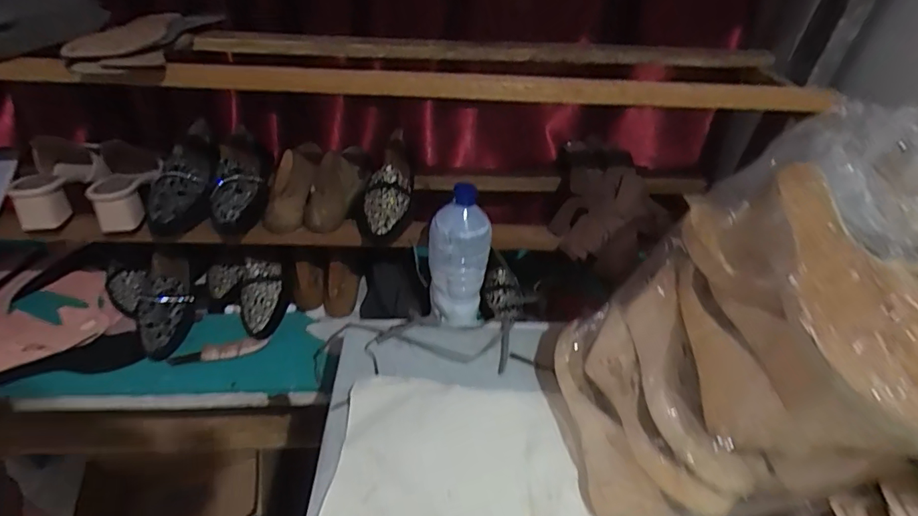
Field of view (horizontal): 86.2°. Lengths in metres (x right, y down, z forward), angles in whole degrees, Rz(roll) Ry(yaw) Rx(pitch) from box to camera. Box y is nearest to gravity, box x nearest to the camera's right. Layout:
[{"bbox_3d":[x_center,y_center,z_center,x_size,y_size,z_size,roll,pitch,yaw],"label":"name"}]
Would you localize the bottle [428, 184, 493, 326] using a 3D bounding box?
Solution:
[{"bbox_3d":[-0.001,-0.003,0.708,0.083,0.204,0.077,0,39,-6],"label":"bottle"}]

